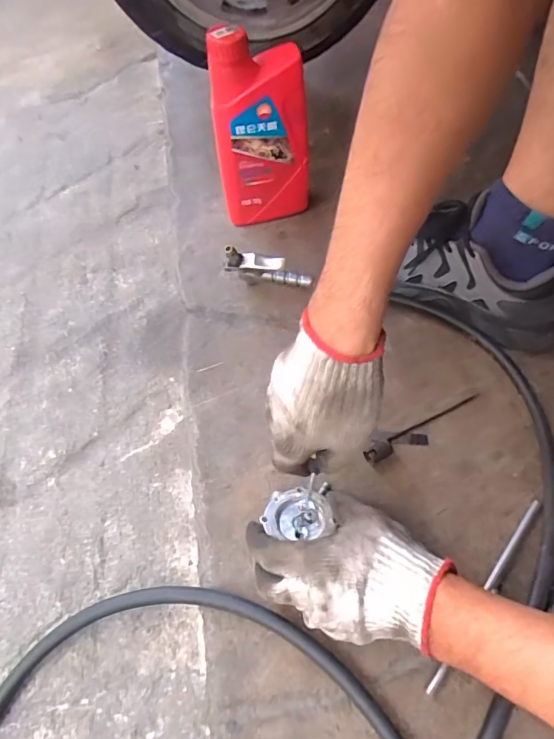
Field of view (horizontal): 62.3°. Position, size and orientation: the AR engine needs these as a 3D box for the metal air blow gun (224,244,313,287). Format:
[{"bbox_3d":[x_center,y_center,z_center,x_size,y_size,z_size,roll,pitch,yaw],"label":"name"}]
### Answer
[{"bbox_3d":[-0.009,-0.119,0.527,0.104,0.046,0.019,9,68,-12],"label":"metal air blow gun"}]

